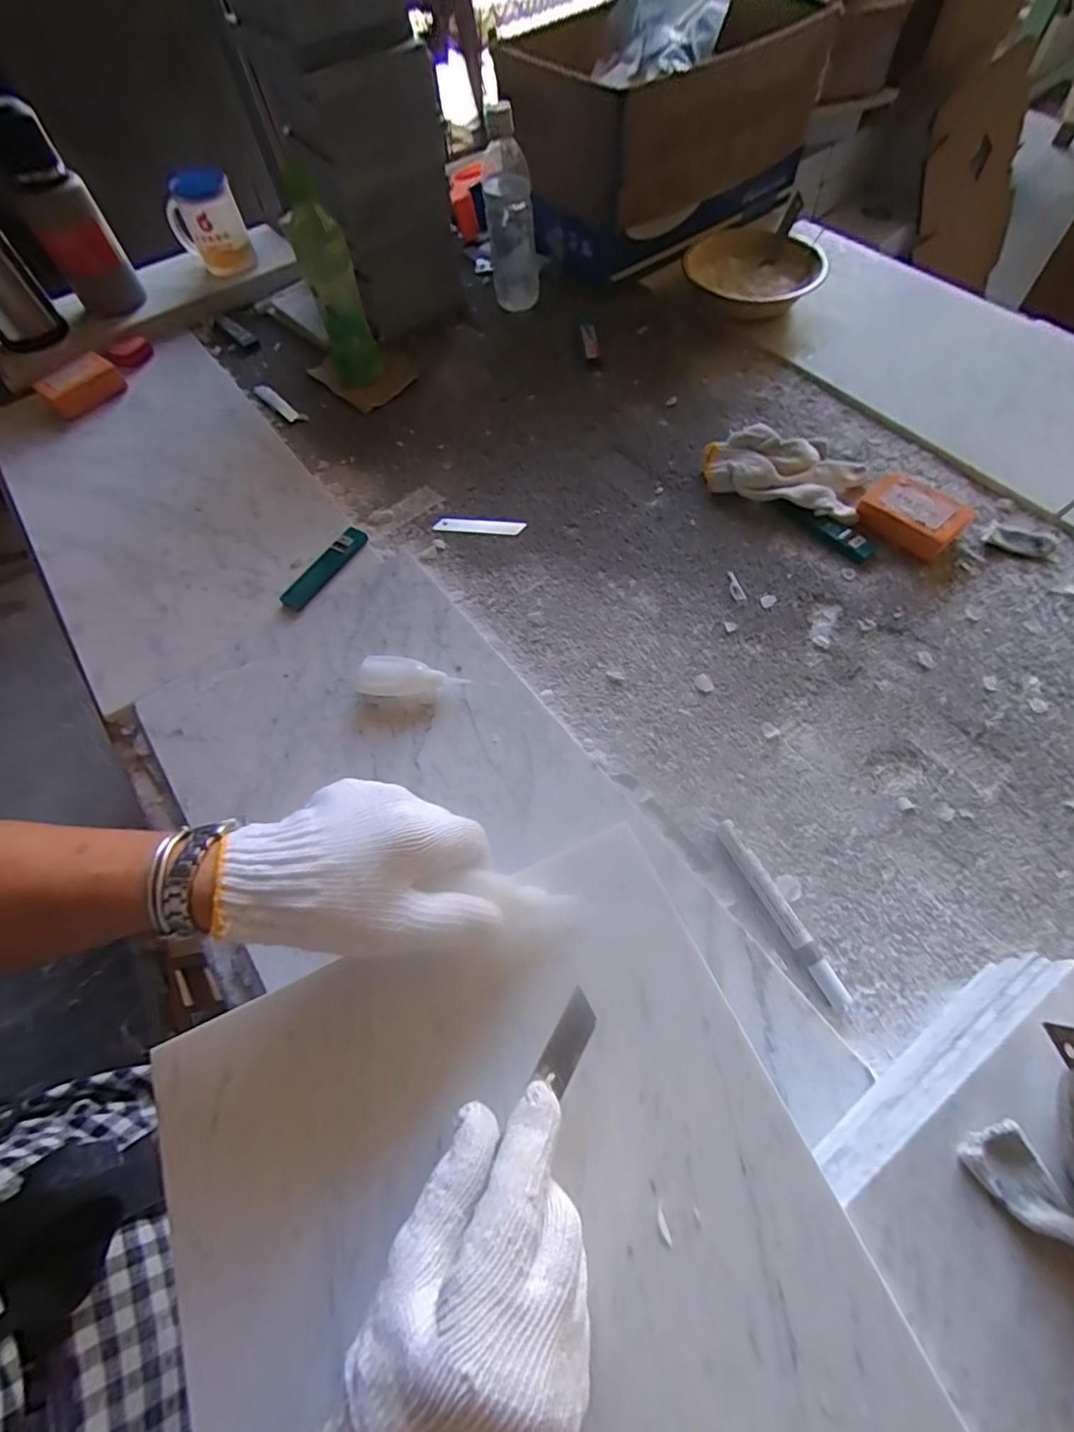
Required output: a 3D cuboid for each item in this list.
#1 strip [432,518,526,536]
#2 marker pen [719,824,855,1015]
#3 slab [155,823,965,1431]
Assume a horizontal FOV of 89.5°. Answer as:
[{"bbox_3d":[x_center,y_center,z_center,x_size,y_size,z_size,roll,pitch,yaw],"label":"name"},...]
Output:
[{"bbox_3d":[-0.065,-0.215,0.614,0.102,0.004,0.020,5,71,3],"label":"strip"},{"bbox_3d":[0.179,0.143,0.403,0.016,0.015,0.140,-25,66,-10],"label":"marker pen"},{"bbox_3d":[0.042,0.357,0.202,0.294,0.020,0.588,-24,64,-8],"label":"slab"}]

